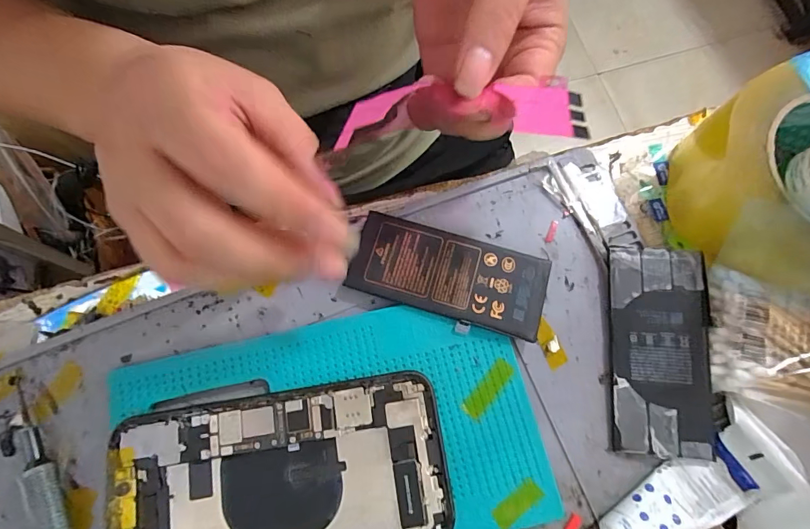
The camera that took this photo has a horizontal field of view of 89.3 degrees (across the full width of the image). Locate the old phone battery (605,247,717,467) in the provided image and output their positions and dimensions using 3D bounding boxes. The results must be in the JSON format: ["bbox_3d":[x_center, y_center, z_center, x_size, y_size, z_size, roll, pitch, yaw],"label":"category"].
[{"bbox_3d":[0.126,0.041,0.203,0.044,0.004,0.098,1,78,12],"label":"old phone battery"}]

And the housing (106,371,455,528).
[{"bbox_3d":[-0.056,0.098,0.187,0.147,0.007,0.075,-9,76,-3],"label":"housing"}]

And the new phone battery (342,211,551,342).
[{"bbox_3d":[0.023,0.006,0.216,0.099,0.008,0.044,16,76,4],"label":"new phone battery"}]

